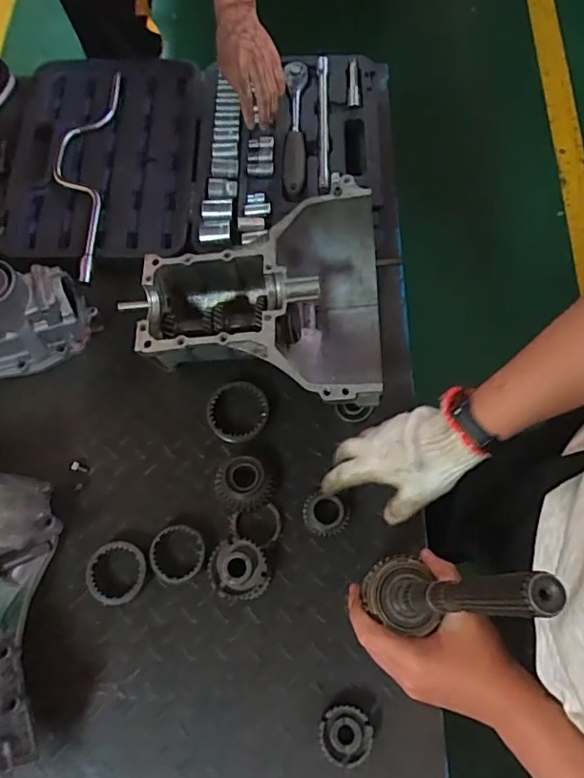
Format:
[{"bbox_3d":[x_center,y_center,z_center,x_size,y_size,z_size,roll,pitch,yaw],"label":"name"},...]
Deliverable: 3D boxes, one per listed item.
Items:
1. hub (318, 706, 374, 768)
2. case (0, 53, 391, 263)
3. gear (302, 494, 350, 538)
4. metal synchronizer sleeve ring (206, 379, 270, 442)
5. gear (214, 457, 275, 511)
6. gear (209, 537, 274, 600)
[{"bbox_3d":[0.058,0.374,0.582,0.055,0.017,0.057,-1,69,2],"label":"hub"},{"bbox_3d":[-0.164,-0.356,0.853,0.608,0.070,0.414,5,70,2],"label":"case"},{"bbox_3d":[0.042,0.157,0.665,0.057,0.030,0.046,12,70,7],"label":"gear"},{"bbox_3d":[-0.072,0.031,0.720,0.084,0.025,0.084,-1,69,2],"label":"metal synchronizer sleeve ring"},{"bbox_3d":[-0.058,0.118,0.672,0.065,0.042,0.065,-1,69,2],"label":"gear"},{"bbox_3d":[-0.062,0.216,0.649,0.072,0.030,0.068,-1,69,2],"label":"gear"}]

